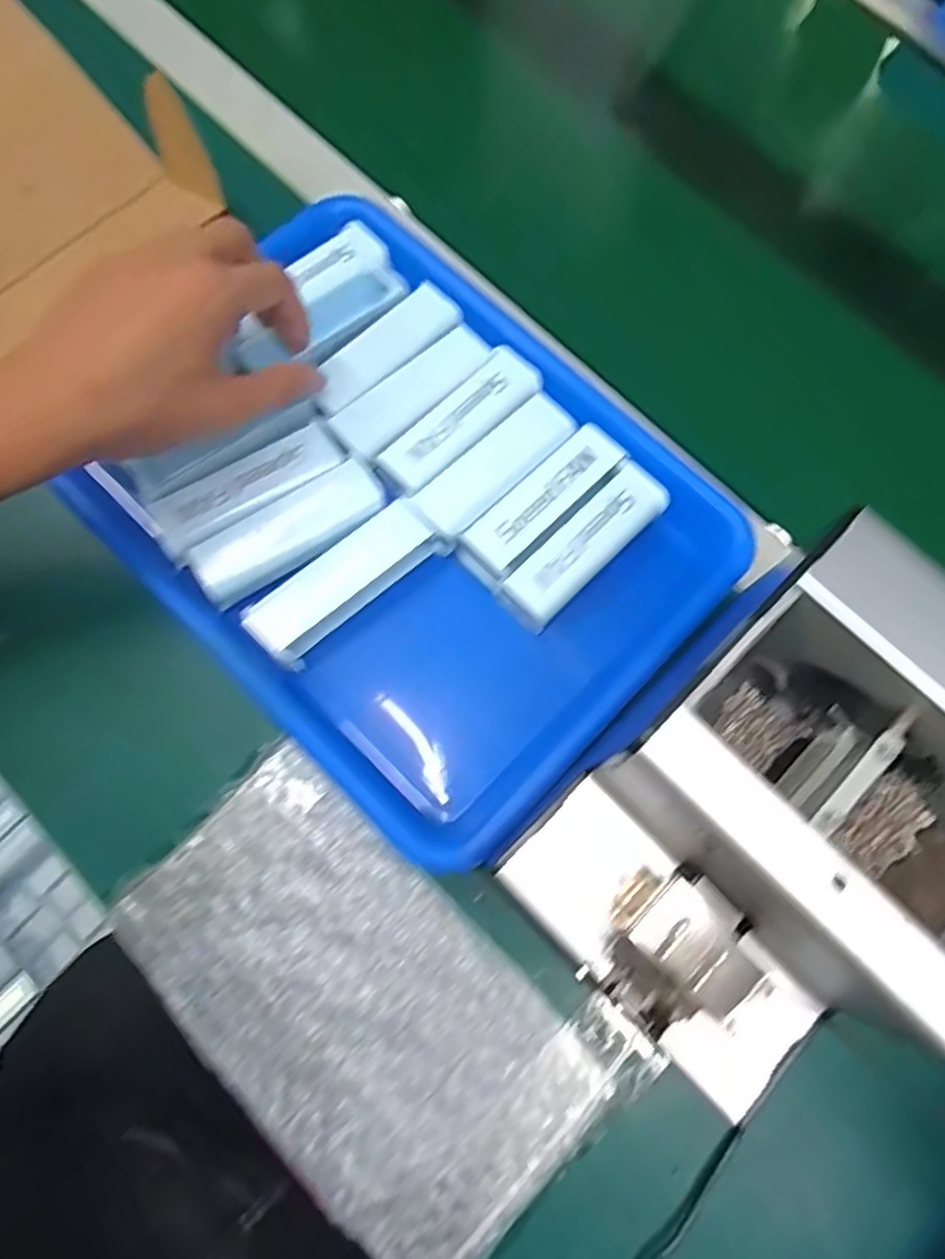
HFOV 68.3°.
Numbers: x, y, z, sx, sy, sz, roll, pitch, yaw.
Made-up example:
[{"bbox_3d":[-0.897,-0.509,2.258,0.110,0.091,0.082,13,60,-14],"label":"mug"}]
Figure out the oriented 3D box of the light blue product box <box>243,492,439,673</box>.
[{"bbox_3d":[-0.067,-0.024,0.362,0.101,0.027,0.034,-41,79,-12],"label":"light blue product box"}]

